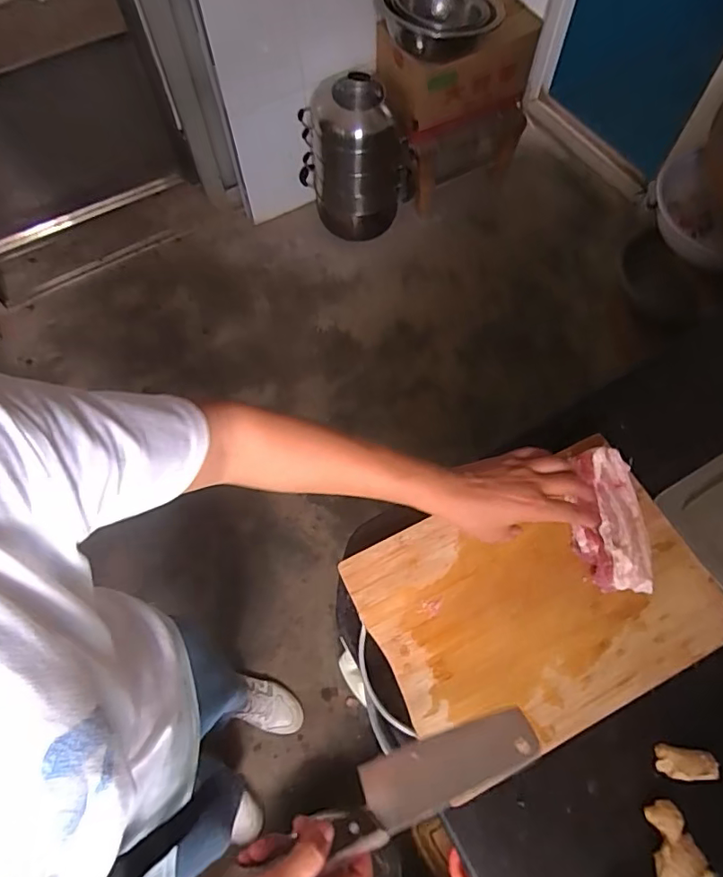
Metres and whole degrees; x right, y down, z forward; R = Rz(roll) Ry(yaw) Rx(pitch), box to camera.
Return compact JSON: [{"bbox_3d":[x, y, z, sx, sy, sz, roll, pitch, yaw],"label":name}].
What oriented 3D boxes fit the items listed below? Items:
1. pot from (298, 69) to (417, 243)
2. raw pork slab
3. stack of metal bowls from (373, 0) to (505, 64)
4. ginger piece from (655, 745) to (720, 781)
[{"bbox_3d":[-0.020,-0.875,1.630,0.288,0.447,0.267,0,66,1],"label":"pot"},{"bbox_3d":[0.259,0.082,0.551,0.069,0.025,0.148,1,69,2],"label":"raw pork slab"},{"bbox_3d":[0.212,-1.188,1.477,0.290,0.115,0.294,-12,67,-4],"label":"stack of metal bowls"},{"bbox_3d":[0.297,0.297,0.479,0.046,0.022,0.025,6,66,4],"label":"ginger piece"}]

